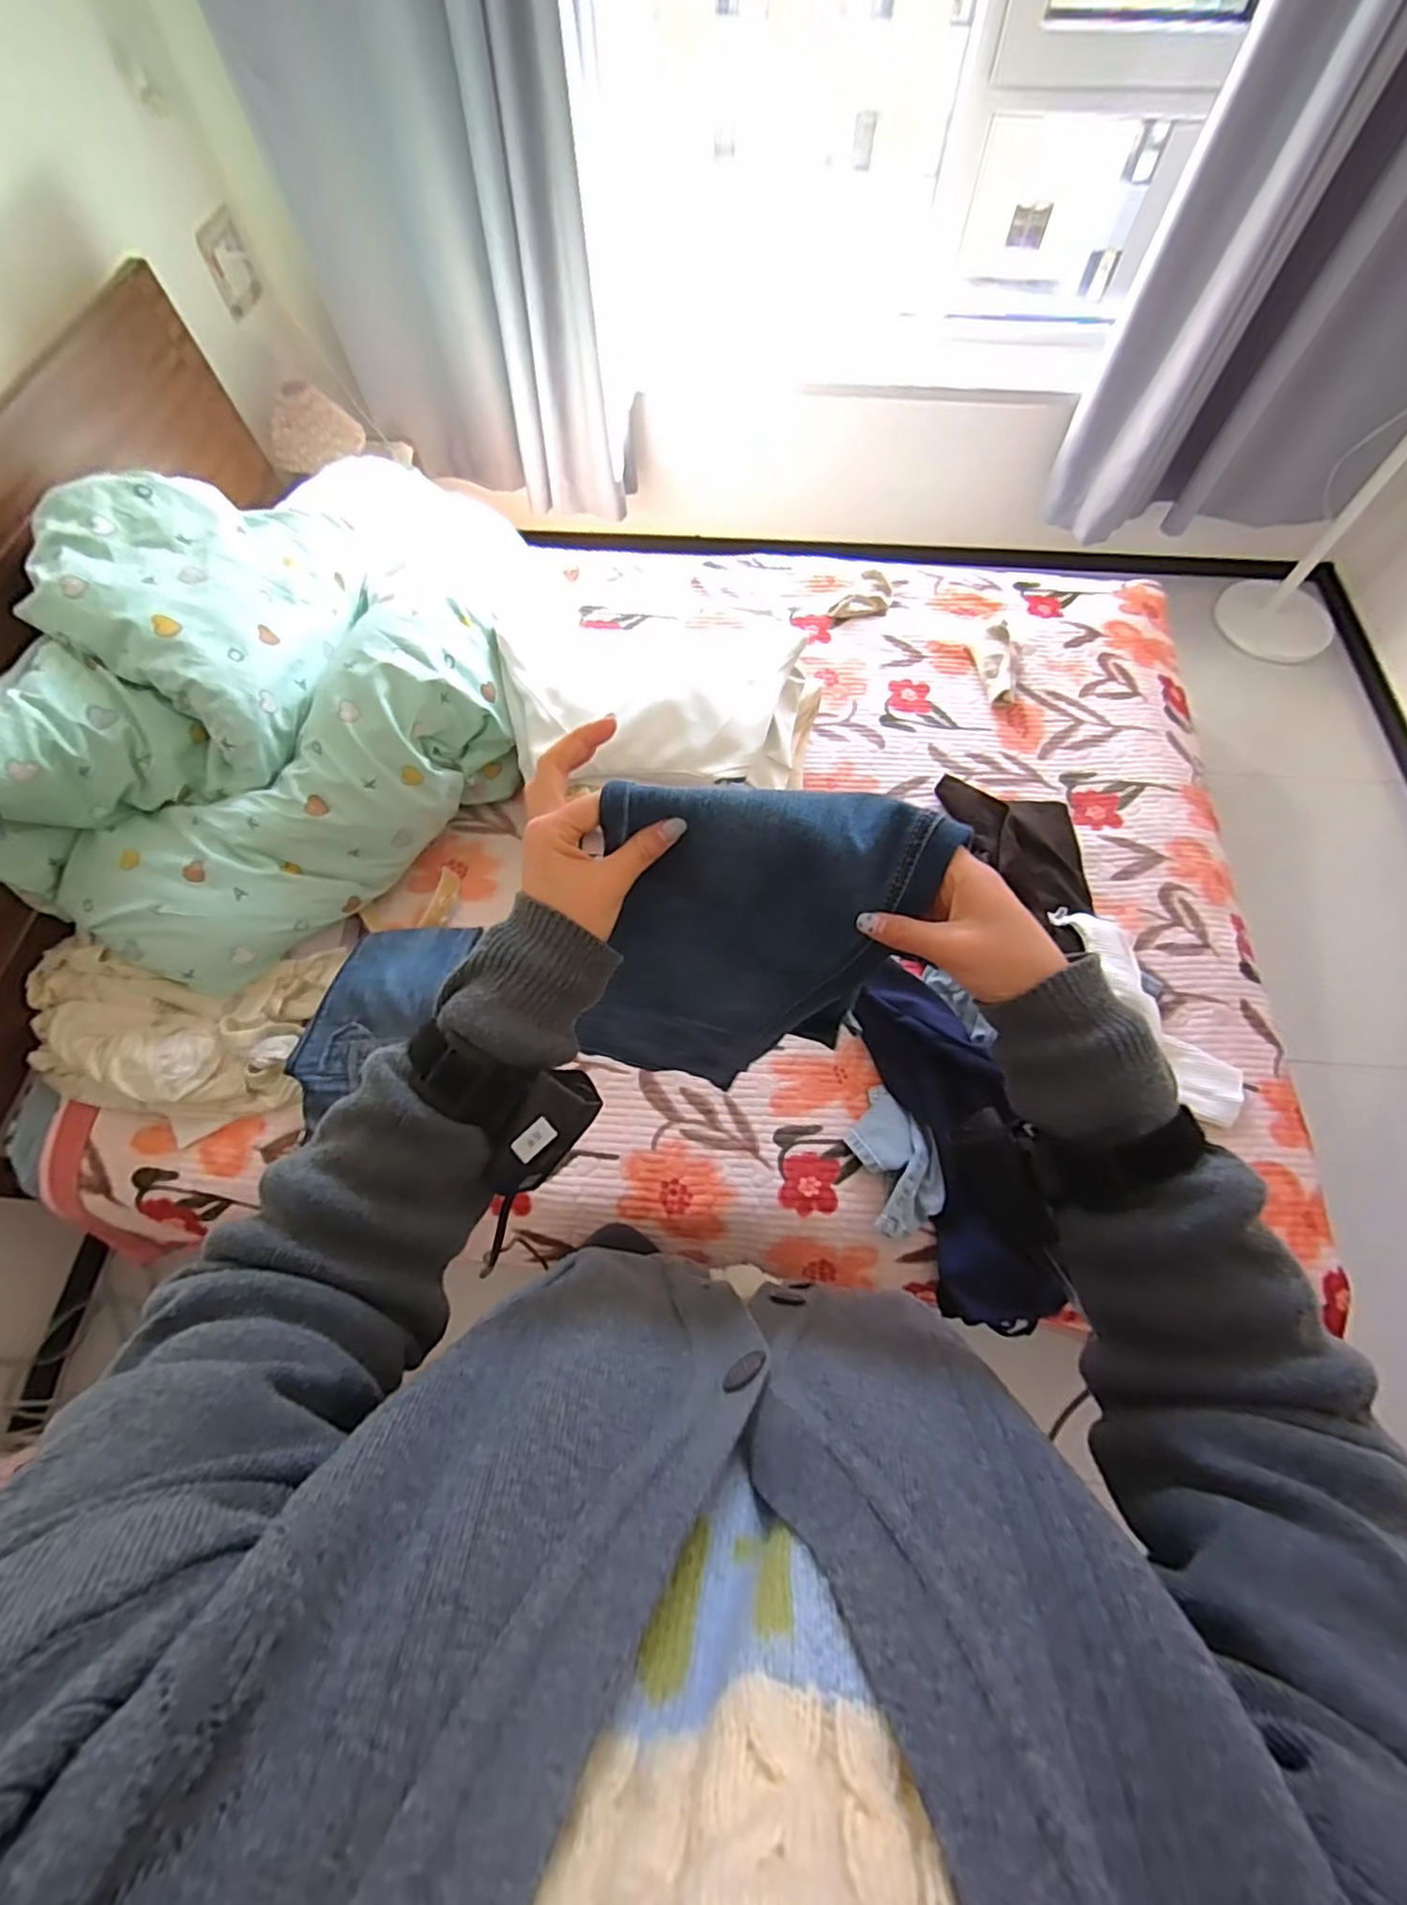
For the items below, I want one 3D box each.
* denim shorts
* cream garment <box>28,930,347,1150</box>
[{"bbox_3d":[-0.004,0.026,0.597,0.196,0.533,0.063,18,66,-5],"label":"denim shorts"},{"bbox_3d":[-0.842,0.130,1.071,0.447,0.085,0.294,-1,66,0],"label":"cream garment"}]

